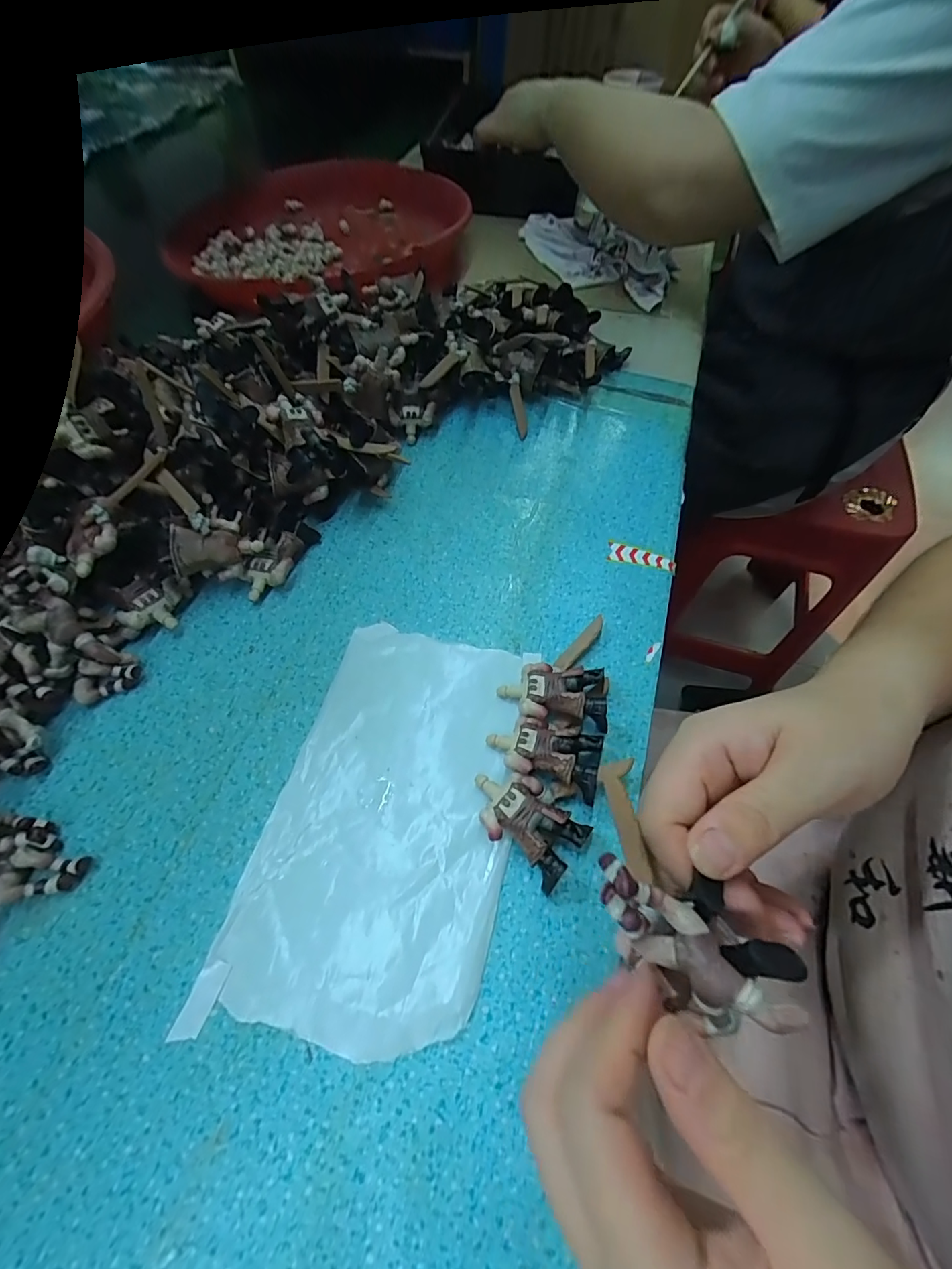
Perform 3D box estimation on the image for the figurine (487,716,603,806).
[{"bbox_3d":[0.037,0.061,0.256,0.057,0.022,0.035,24,61,11],"label":"figurine"}]

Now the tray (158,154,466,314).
[{"bbox_3d":[-0.166,-0.401,0.483,0.311,0.051,0.244,21,61,9],"label":"tray"}]

